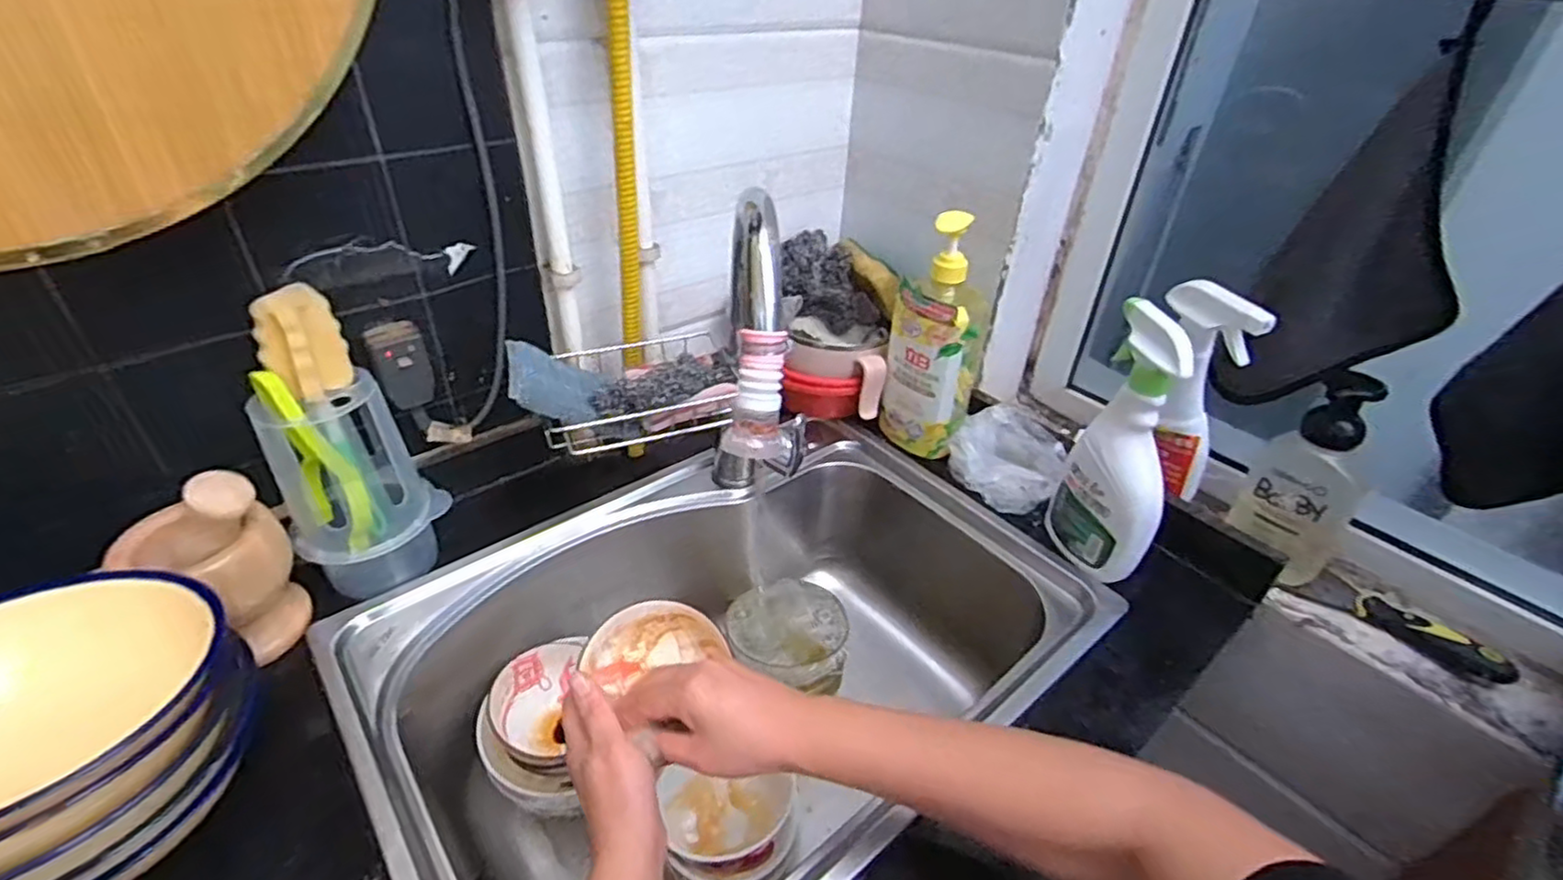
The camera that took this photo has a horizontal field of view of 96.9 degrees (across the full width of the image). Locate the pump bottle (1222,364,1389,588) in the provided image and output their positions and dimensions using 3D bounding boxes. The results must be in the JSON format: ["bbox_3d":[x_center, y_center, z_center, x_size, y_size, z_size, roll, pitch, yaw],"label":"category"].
[{"bbox_3d":[0.494,0.033,0.643,0.070,0.194,0.092,-26,46,-33],"label":"pump bottle"}]

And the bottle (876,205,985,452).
[{"bbox_3d":[0.171,-0.114,0.755,0.095,0.259,0.089,13,38,13],"label":"bottle"}]

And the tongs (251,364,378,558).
[{"bbox_3d":[-0.361,0.019,0.546,0.034,0.158,0.037,31,45,32],"label":"tongs"}]

